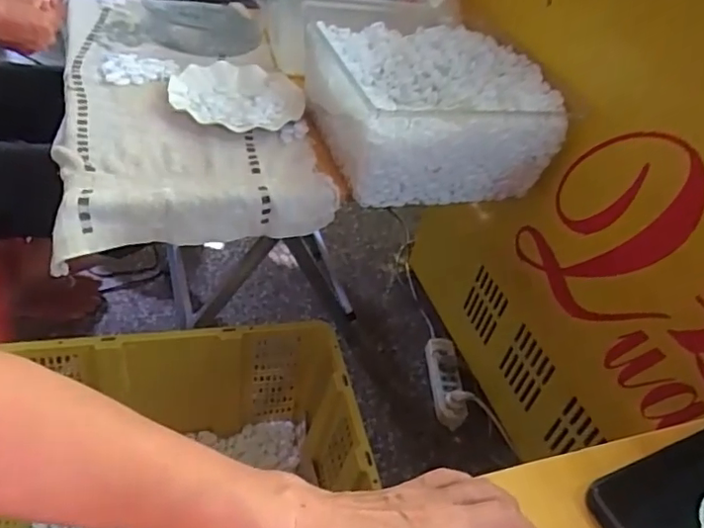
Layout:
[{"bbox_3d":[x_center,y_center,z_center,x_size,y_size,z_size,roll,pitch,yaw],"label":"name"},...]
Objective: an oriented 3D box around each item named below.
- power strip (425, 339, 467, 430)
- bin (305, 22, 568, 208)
[{"bbox_3d":[0.187,0.229,1.150,0.054,0.046,0.201,4,42,-9],"label":"power strip"},{"bbox_3d":[0.101,-0.216,0.794,0.275,0.130,0.276,-4,44,-18],"label":"bin"}]

